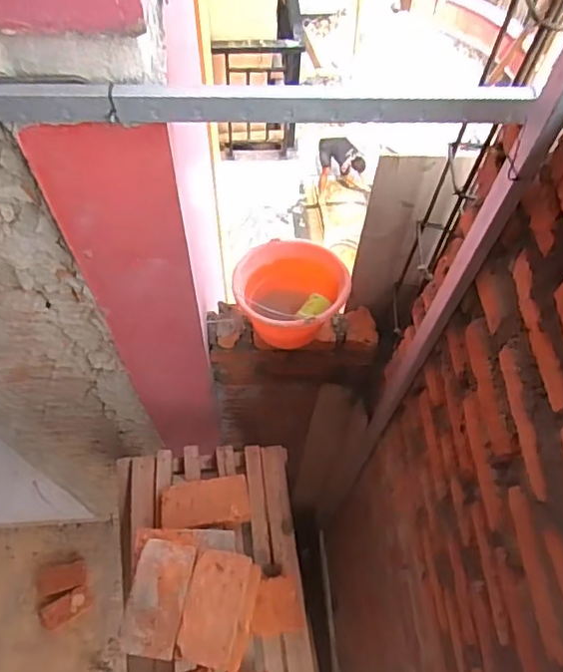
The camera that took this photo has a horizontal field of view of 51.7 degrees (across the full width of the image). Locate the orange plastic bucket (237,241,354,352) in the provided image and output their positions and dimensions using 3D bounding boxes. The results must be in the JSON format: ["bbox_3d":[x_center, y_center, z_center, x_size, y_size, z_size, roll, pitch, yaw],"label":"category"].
[{"bbox_3d":[0.021,-0.087,1.313,0.247,0.157,0.195,2,62,-1],"label":"orange plastic bucket"}]

